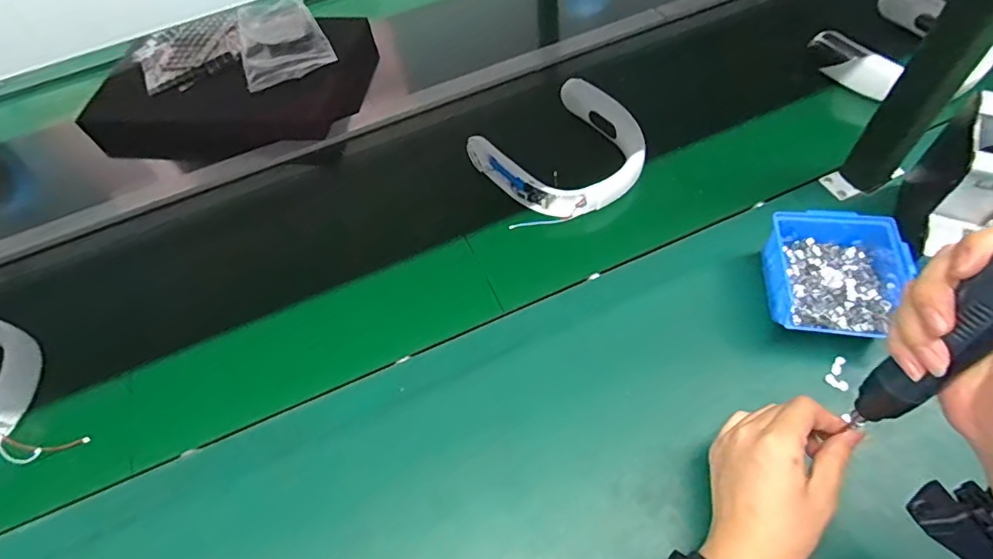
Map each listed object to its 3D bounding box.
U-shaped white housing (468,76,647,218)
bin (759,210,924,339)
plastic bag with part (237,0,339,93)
[{"bbox_3d":[0.096,-0.171,0.698,0.190,0.075,0.188,-33,57,-19],"label":"U-shaped white housing"},{"bbox_3d":[0.357,-0.001,0.540,0.126,0.066,0.137,9,54,12],"label":"bin"},{"bbox_3d":[-0.371,-0.415,0.875,0.141,0.029,0.225,-22,54,-11],"label":"plastic bag with part"}]

